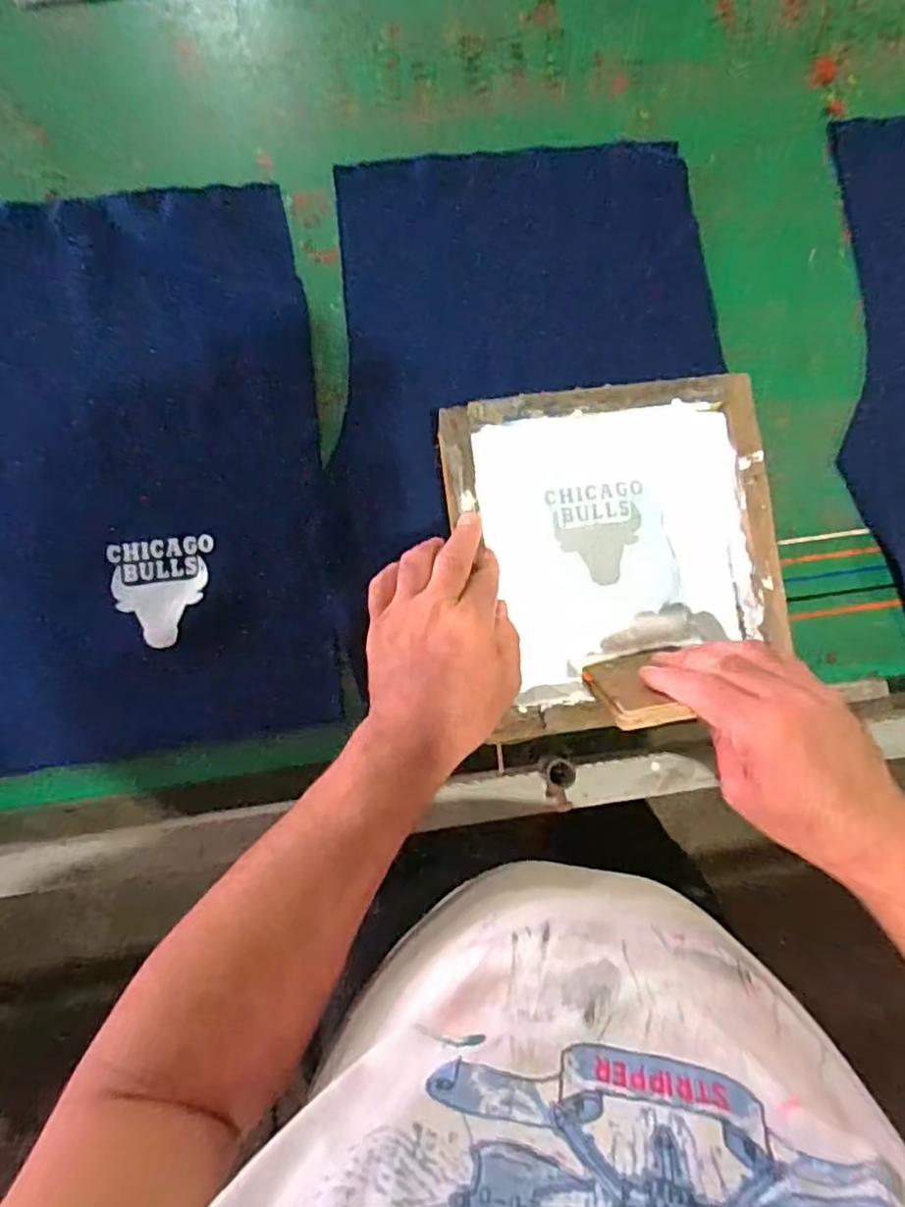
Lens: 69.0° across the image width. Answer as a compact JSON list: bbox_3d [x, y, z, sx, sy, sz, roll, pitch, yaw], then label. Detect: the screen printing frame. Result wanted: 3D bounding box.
[{"bbox_3d":[0.130,-0.041,0.519,0.238,0.049,0.252,-10,83,-4],"label":"screen printing frame"}]

